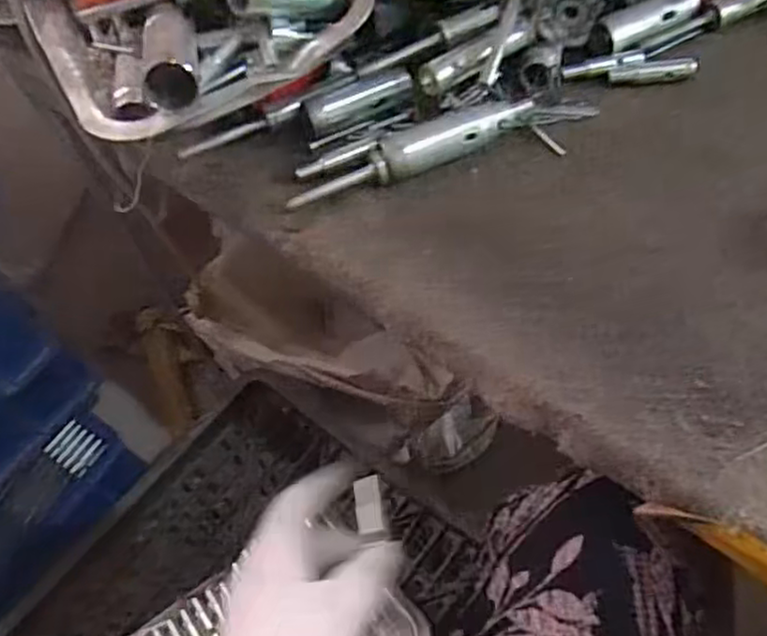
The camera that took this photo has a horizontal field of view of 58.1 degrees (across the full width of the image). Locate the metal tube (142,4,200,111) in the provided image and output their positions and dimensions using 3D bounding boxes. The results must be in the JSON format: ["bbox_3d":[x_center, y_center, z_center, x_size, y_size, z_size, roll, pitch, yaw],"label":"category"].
[{"bbox_3d":[-0.120,-0.148,0.388,0.029,0.028,0.082,0,43,-20],"label":"metal tube"}]

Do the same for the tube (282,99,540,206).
[{"bbox_3d":[0.018,-0.094,0.395,0.149,0.021,0.021,-24,57,-8],"label":"tube"}]

